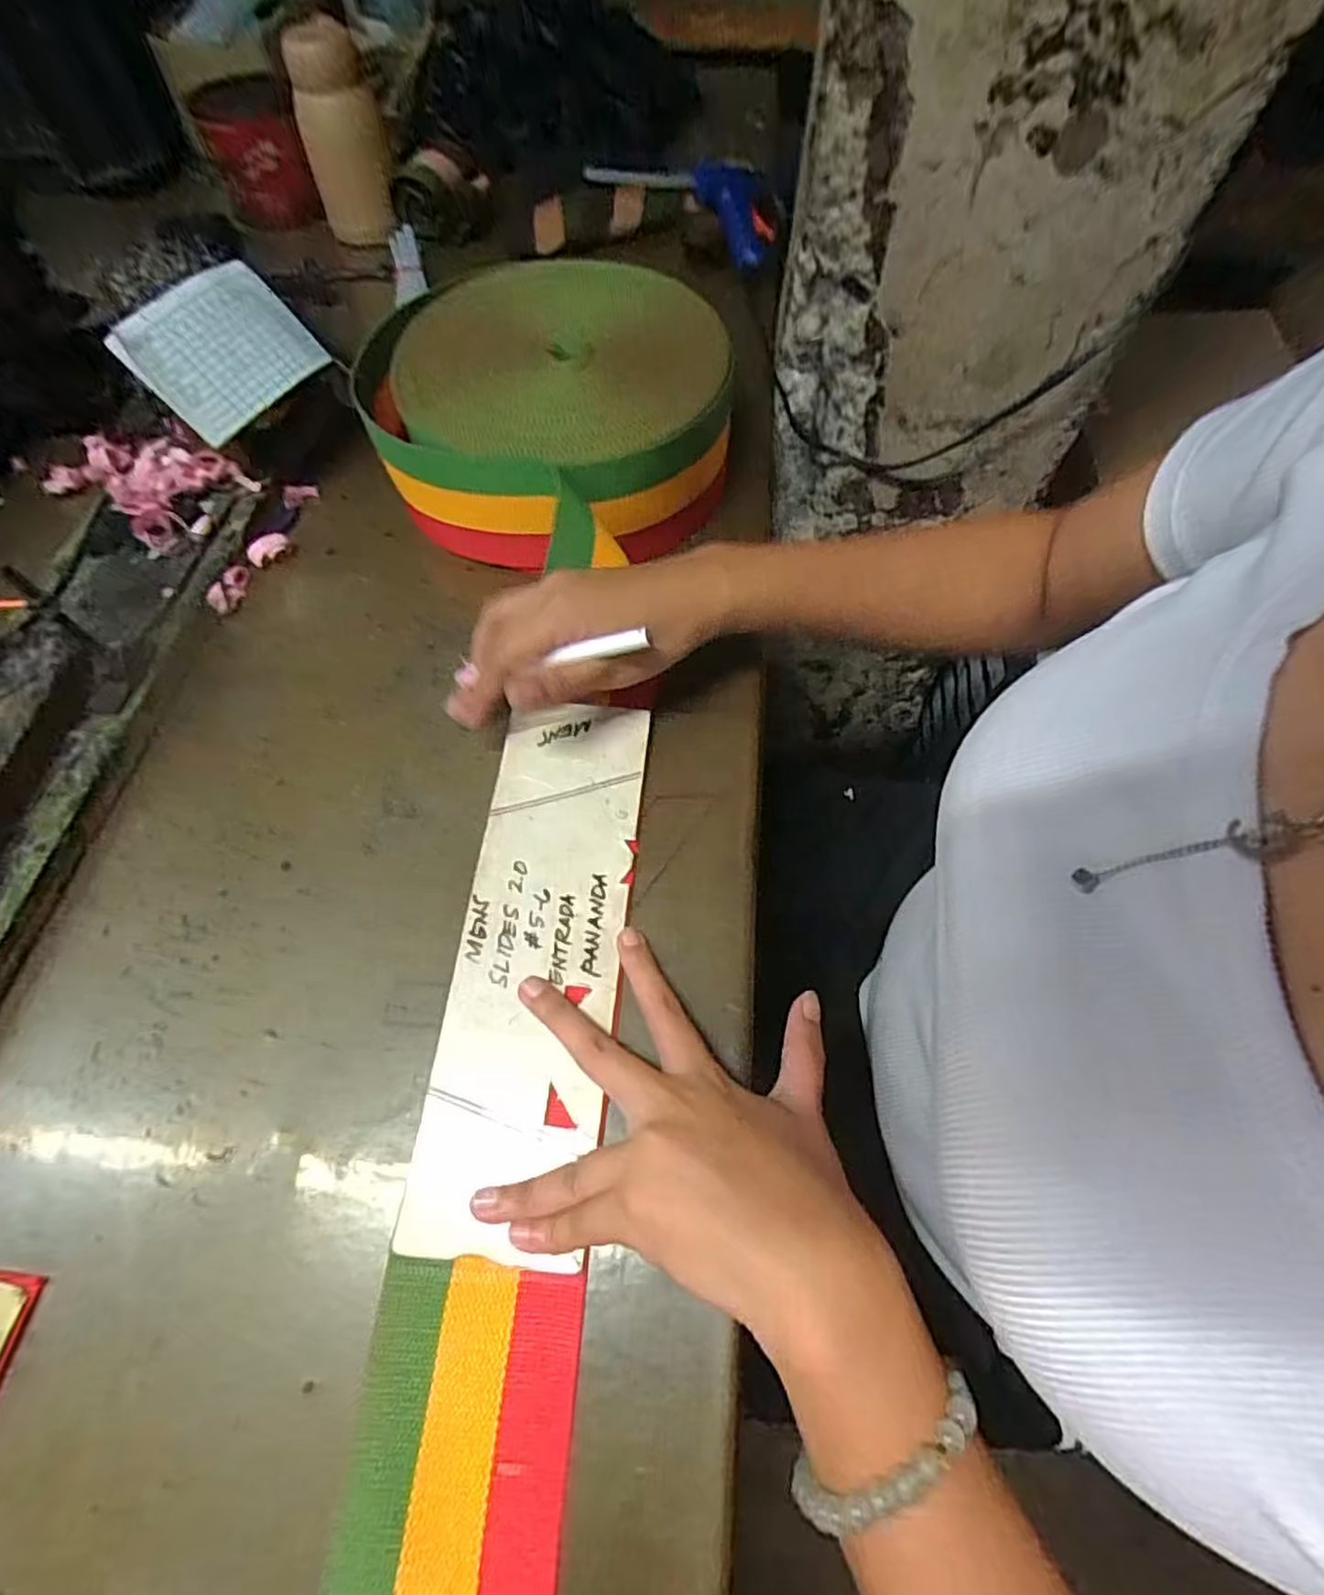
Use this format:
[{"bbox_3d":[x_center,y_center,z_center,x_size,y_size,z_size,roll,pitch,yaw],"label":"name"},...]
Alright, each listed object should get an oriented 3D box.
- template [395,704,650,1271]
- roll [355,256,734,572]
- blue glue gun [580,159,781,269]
[{"bbox_3d":[-0.057,0.067,0.332,0.075,0.007,0.255,6,63,-1],"label":"template"},{"bbox_3d":[-0.067,-0.248,0.463,0.211,0.100,0.186,9,62,5],"label":"roll"},{"bbox_3d":[0.024,-0.510,0.596,0.168,0.064,0.025,3,59,-20],"label":"blue glue gun"}]

